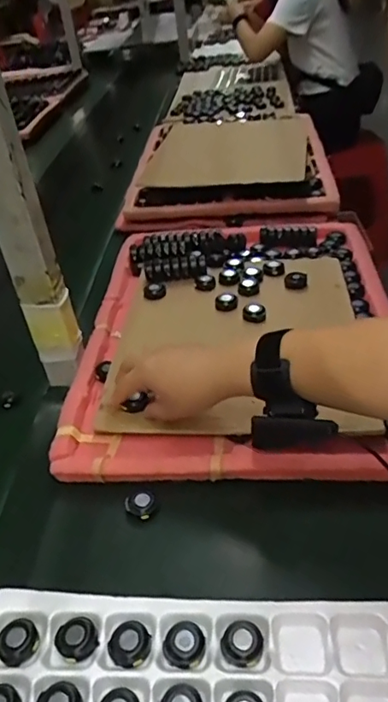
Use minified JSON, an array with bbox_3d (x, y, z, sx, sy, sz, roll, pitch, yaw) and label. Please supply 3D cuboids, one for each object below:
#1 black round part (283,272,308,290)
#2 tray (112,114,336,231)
[{"bbox_3d":[0.140,-0.098,0.735,0.031,0.009,0.034,-4,37,6],"label":"black round part"},{"bbox_3d":[0.070,-0.391,1.078,0.376,0.055,0.449,-2,37,7],"label":"tray"}]

